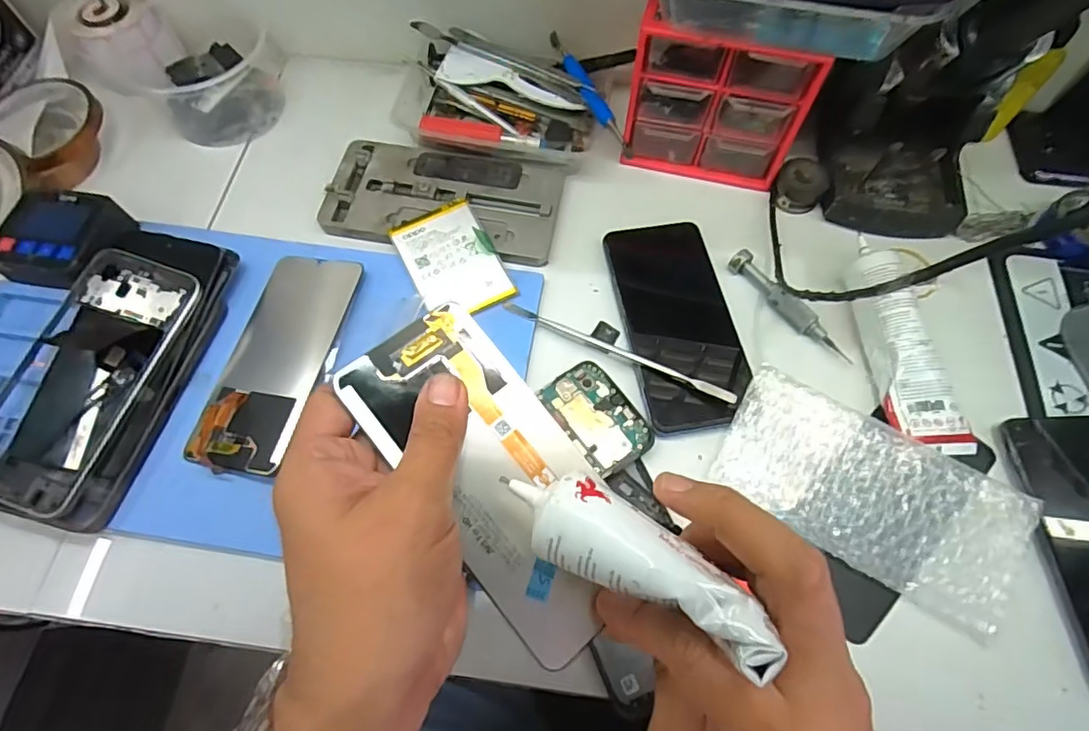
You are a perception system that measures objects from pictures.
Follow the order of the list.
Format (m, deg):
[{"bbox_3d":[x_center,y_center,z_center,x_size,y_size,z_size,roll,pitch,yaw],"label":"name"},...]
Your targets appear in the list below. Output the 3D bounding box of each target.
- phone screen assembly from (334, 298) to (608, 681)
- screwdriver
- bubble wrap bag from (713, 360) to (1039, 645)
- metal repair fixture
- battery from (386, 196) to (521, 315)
[{"bbox_3d":[-0.020,0.047,0.254,0.070,0.004,0.154,-36,83,-21],"label":"phone screen assembly"},{"bbox_3d":[0.171,-0.042,0.401,0.016,0.017,0.105,-34,70,-14],"label":"screwdriver"},{"bbox_3d":[0.194,0.076,0.345,0.172,0.024,0.081,30,69,12],"label":"bubble wrap bag"},{"bbox_3d":[-0.077,-0.129,0.442,0.175,0.012,0.092,12,67,5],"label":"metal repair fixture"},{"bbox_3d":[-0.066,-0.076,0.413,0.061,0.010,0.090,-25,68,-11],"label":"battery"}]

